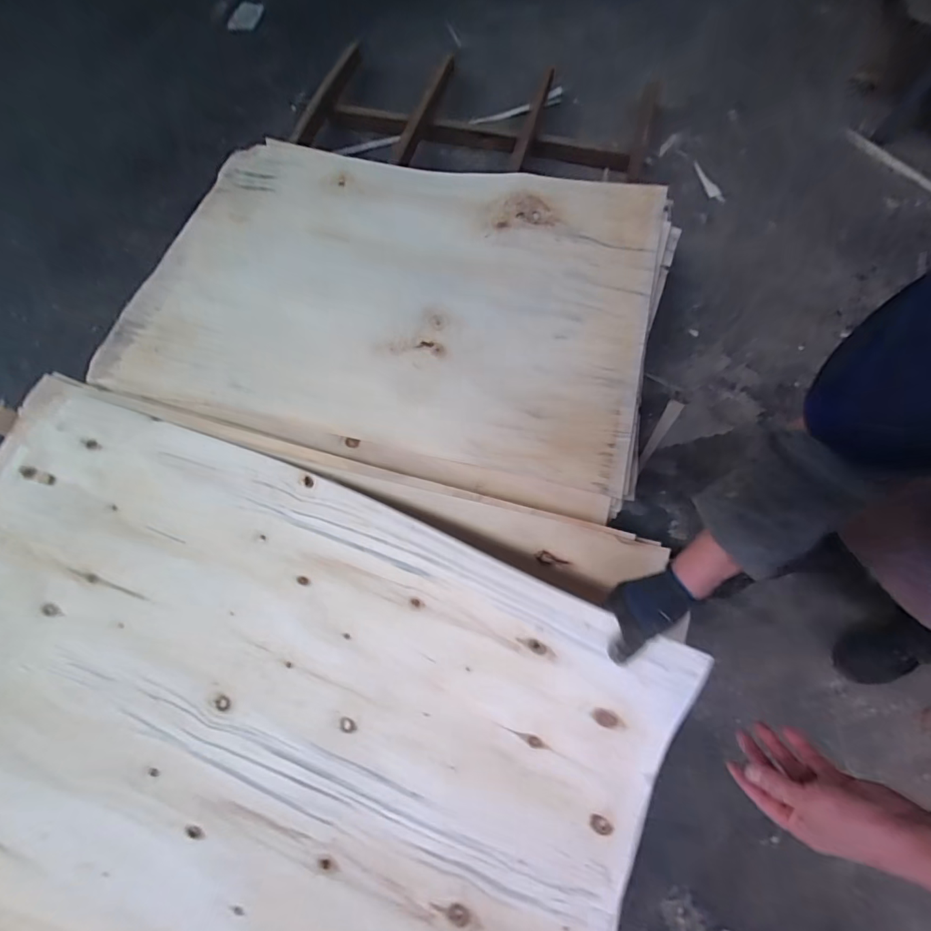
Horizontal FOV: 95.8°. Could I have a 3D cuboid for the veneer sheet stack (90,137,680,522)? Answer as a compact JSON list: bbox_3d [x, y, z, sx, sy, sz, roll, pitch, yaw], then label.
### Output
[{"bbox_3d":[-0.172,-0.416,1.007,1.230,0.057,0.847,15,72,6],"label":"veneer sheet stack"}]

